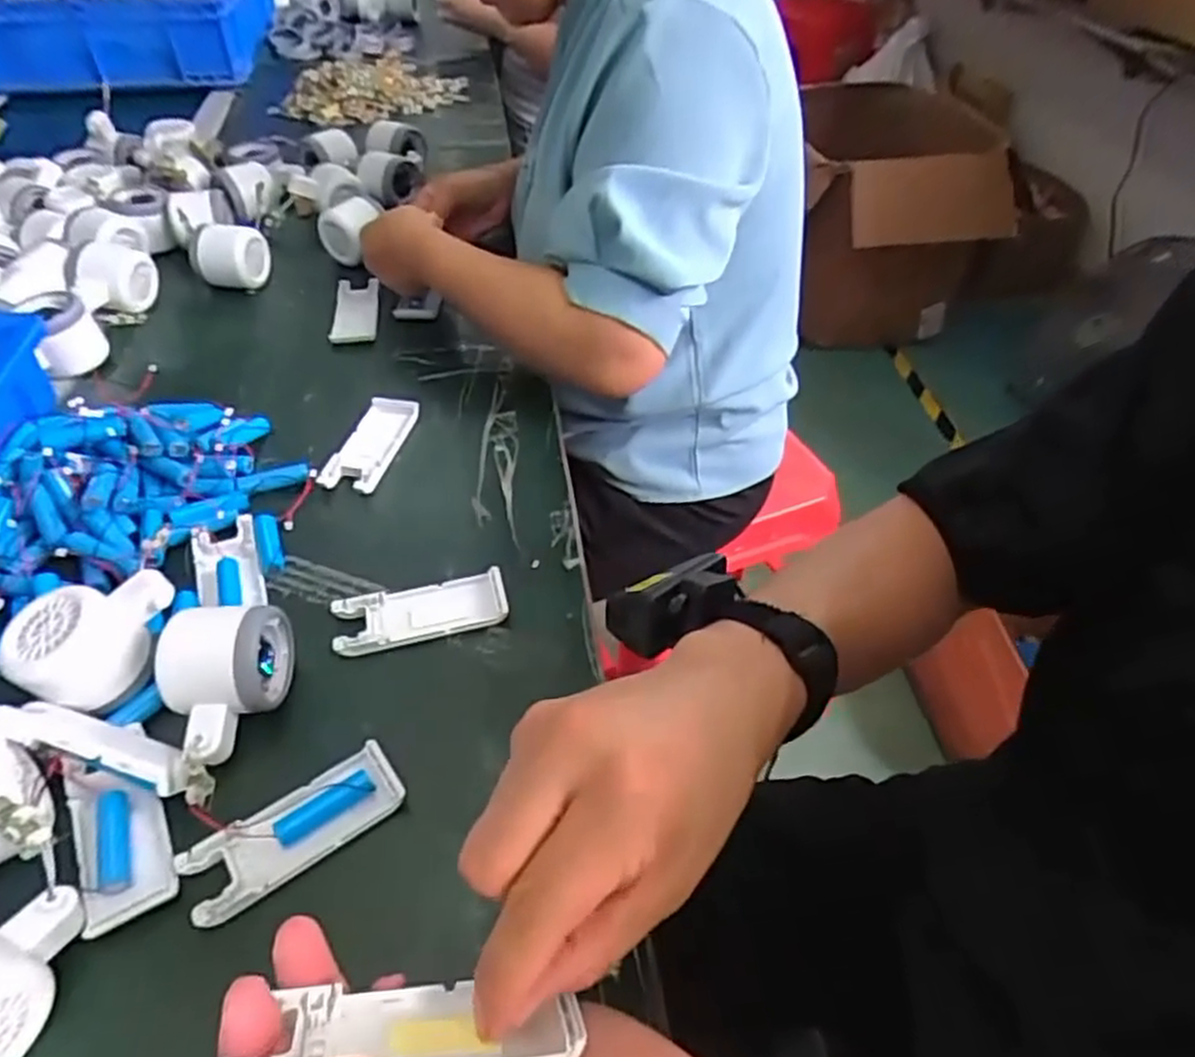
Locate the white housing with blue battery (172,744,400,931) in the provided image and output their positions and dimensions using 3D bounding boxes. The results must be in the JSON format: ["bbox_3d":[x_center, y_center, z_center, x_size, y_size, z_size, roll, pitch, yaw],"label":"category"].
[{"bbox_3d":[-0.150,0.148,0.379,0.103,0.016,0.042,-30,54,-26],"label":"white housing with blue battery"}]

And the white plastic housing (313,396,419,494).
[{"bbox_3d":[-0.175,-0.065,0.593,0.045,0.014,0.103,10,47,8],"label":"white plastic housing"}]

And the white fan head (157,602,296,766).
[{"bbox_3d":[-0.204,0.087,0.416,0.061,0.045,0.081,-5,47,-6],"label":"white fan head"}]

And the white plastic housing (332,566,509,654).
[{"bbox_3d":[-0.109,0.053,0.474,0.103,0.012,0.041,-11,48,-12],"label":"white plastic housing"}]

